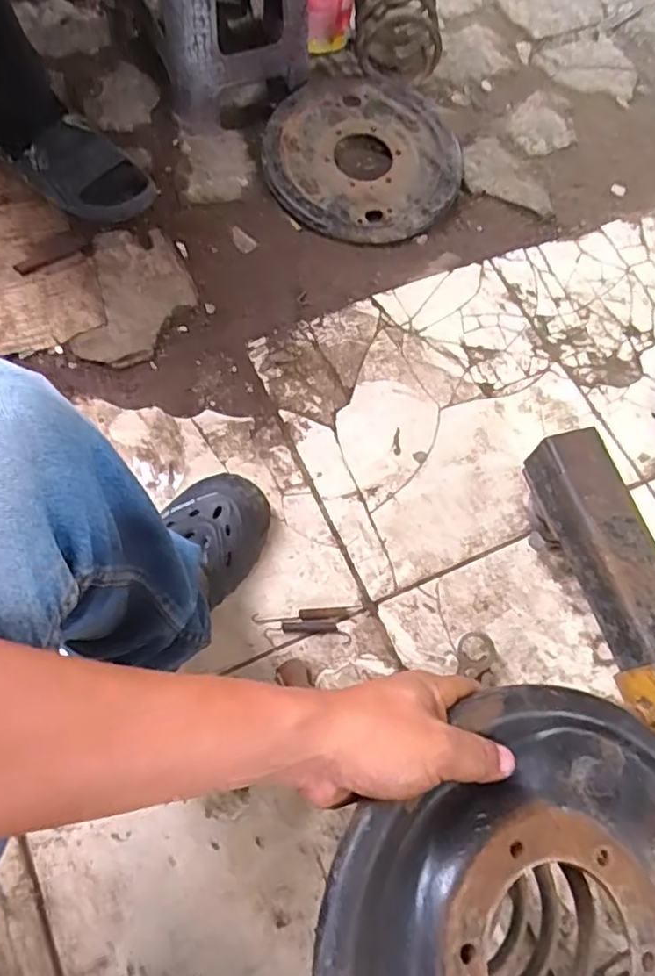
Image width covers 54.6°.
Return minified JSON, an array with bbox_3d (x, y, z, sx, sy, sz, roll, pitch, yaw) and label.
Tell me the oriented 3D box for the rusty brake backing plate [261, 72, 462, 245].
[{"bbox_3d":[0.056,-0.510,0.968,0.294,0.055,0.298,1,67,-2],"label":"rusty brake backing plate"}]

